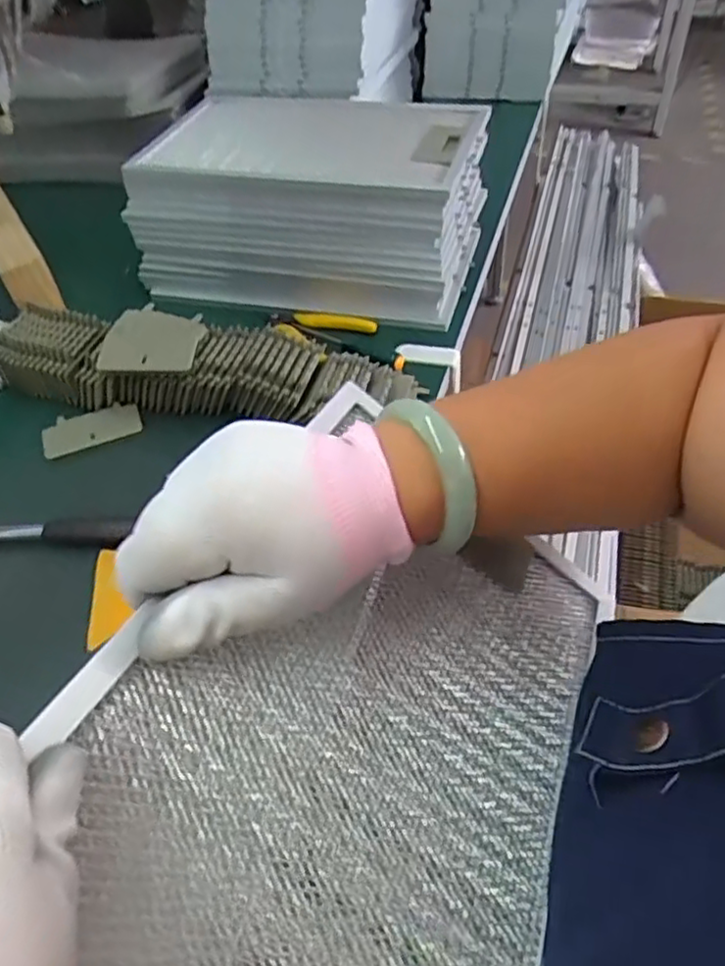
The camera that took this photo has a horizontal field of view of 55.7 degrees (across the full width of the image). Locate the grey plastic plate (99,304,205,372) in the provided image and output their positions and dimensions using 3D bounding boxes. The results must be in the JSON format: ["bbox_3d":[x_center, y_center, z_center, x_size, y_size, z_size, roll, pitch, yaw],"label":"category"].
[{"bbox_3d":[-0.188,-0.130,0.614,0.087,0.010,0.080,2,51,3],"label":"grey plastic plate"}]

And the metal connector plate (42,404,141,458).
[{"bbox_3d":[-0.245,-0.051,0.619,0.085,0.004,0.053,-20,48,-14],"label":"metal connector plate"}]

